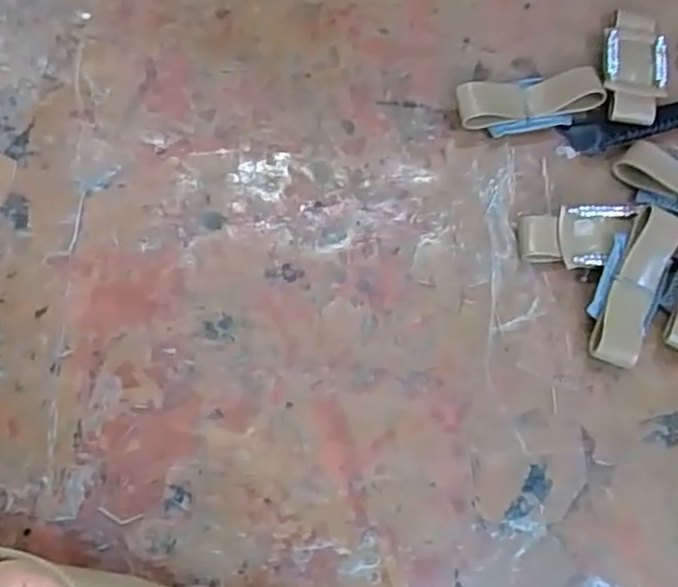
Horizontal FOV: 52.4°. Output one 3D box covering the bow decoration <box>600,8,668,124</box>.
[{"bbox_3d":[0.136,-0.104,0.321,0.027,0.013,0.059,8,72,3],"label":"bow decoration"}]

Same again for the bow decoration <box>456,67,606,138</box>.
[{"bbox_3d":[0.087,-0.087,0.315,0.064,0.015,0.026,-15,73,-5],"label":"bow decoration"}]

